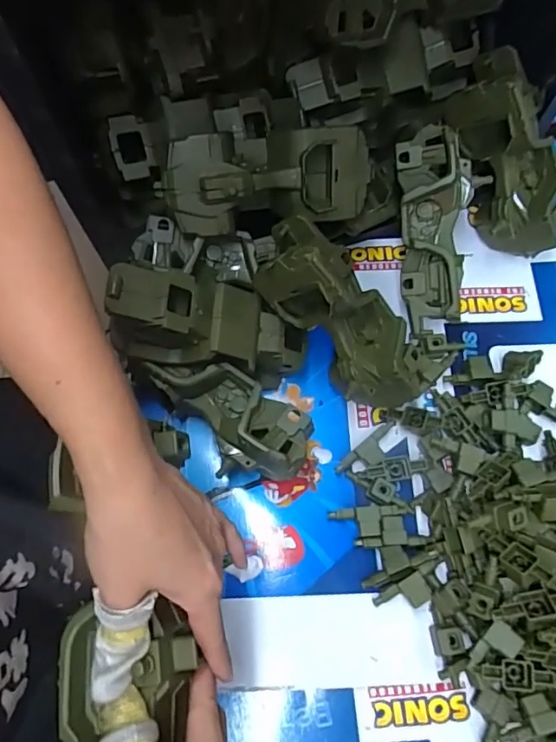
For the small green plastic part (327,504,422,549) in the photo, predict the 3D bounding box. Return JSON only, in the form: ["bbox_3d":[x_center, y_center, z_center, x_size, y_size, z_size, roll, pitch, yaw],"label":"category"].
[{"bbox_3d":[0.083,0.135,0.451,0.073,0.011,0.034,-4,70,1],"label":"small green plastic part"}]

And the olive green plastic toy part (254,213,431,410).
[{"bbox_3d":[0.062,-0.034,0.445,0.077,0.072,0.207,-49,112,-14],"label":"olive green plastic toy part"}]

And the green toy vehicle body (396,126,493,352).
[{"bbox_3d":[0.148,-0.117,0.469,0.074,0.044,0.193,-3,100,1],"label":"green toy vehicle body"}]

